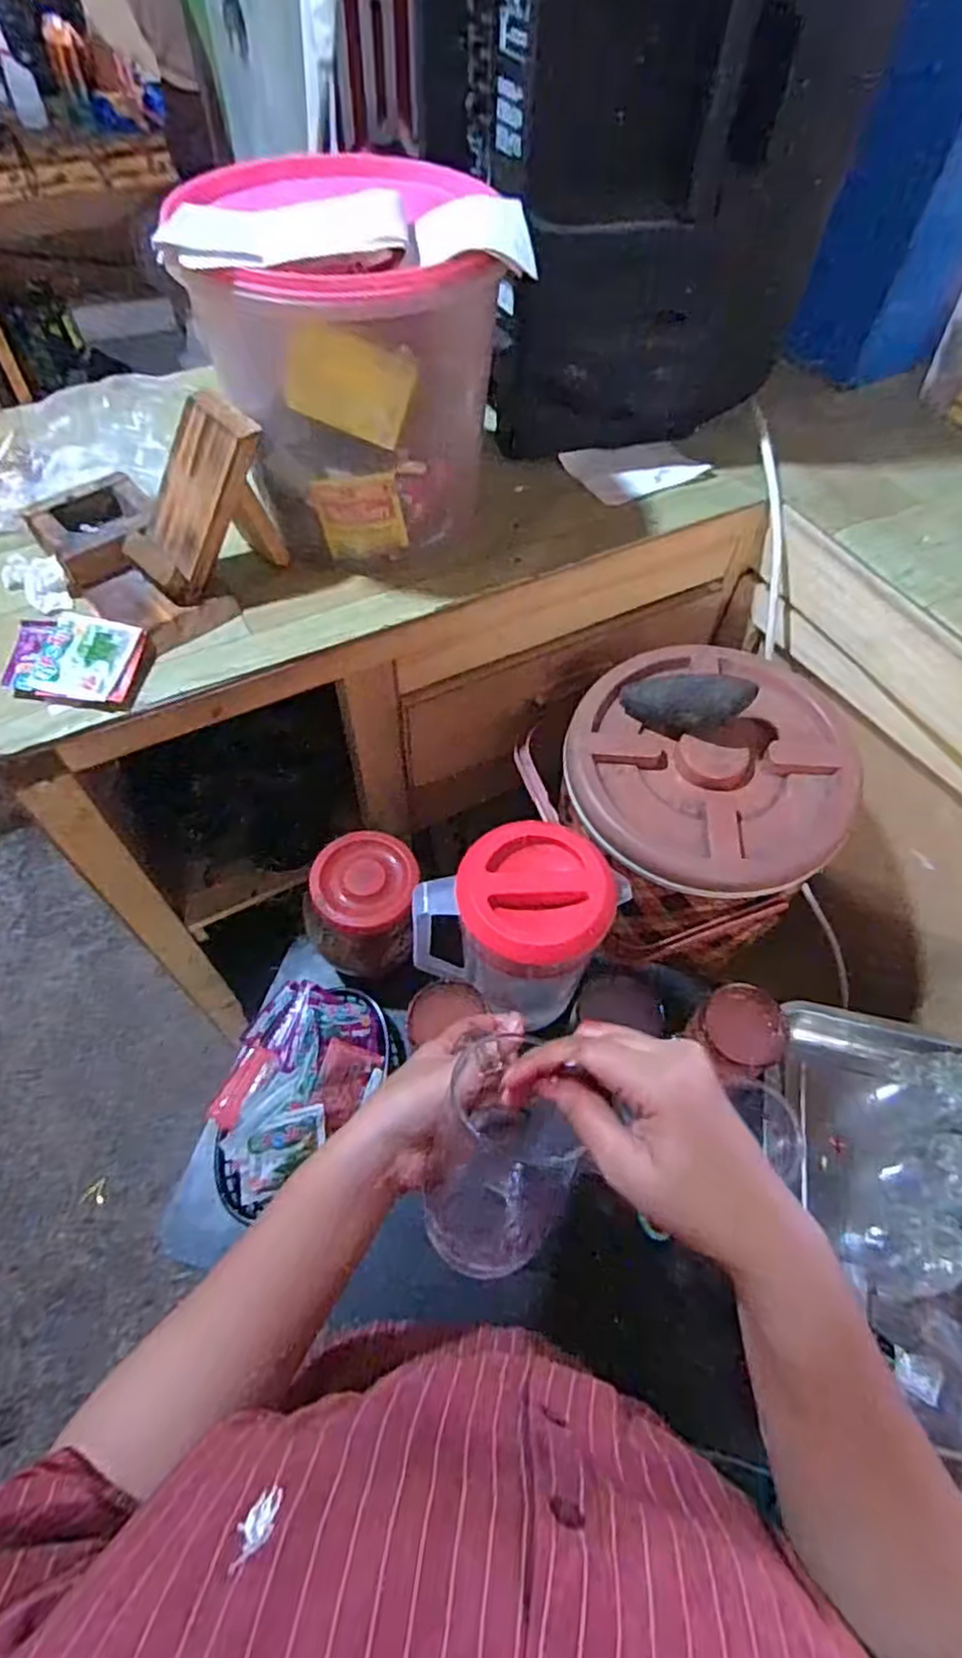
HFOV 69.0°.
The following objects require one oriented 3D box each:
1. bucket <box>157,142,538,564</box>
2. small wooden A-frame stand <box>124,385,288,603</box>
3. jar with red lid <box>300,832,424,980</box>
[{"bbox_3d":[-0.103,-0.391,0.605,0.229,0.239,0.193,-13,59,-9],"label":"bucket"},{"bbox_3d":[-0.242,-0.275,0.588,0.119,0.115,0.080,-39,66,-22],"label":"small wooden A-frame stand"},{"bbox_3d":[-0.117,0.077,0.701,0.113,0.109,0.106,0,58,-1],"label":"jar with red lid"}]

